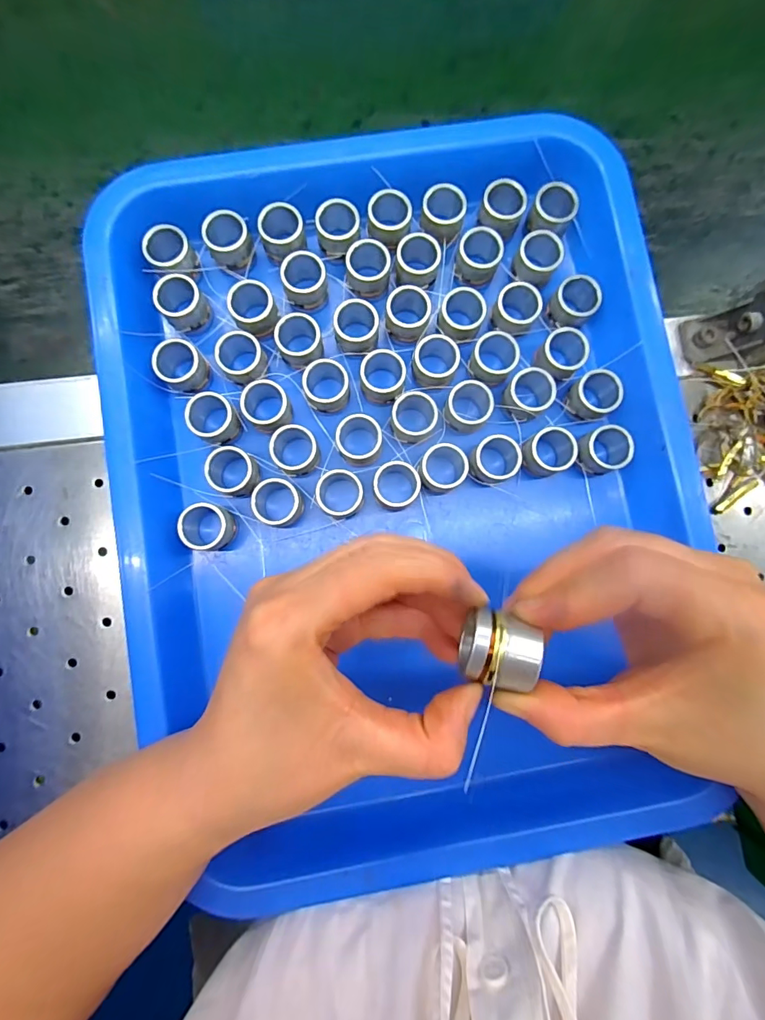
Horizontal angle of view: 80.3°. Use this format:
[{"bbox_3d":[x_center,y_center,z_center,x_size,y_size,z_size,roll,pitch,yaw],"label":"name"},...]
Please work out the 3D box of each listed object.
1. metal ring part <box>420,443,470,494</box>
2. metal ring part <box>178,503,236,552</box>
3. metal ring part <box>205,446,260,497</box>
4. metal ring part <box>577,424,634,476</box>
[{"bbox_3d":[0.033,-0.022,0.252,0.026,0.025,0.024,0,83,-2],"label":"metal ring part"},{"bbox_3d":[-0.094,0.010,0.246,0.024,0.027,0.024,0,83,-2],"label":"metal ring part"},{"bbox_3d":[-0.080,-0.019,0.249,0.027,0.024,0.024,19,82,1],"label":"metal ring part"},{"bbox_3d":[0.124,-0.033,0.256,0.027,0.021,0.023,-23,84,-5],"label":"metal ring part"}]

